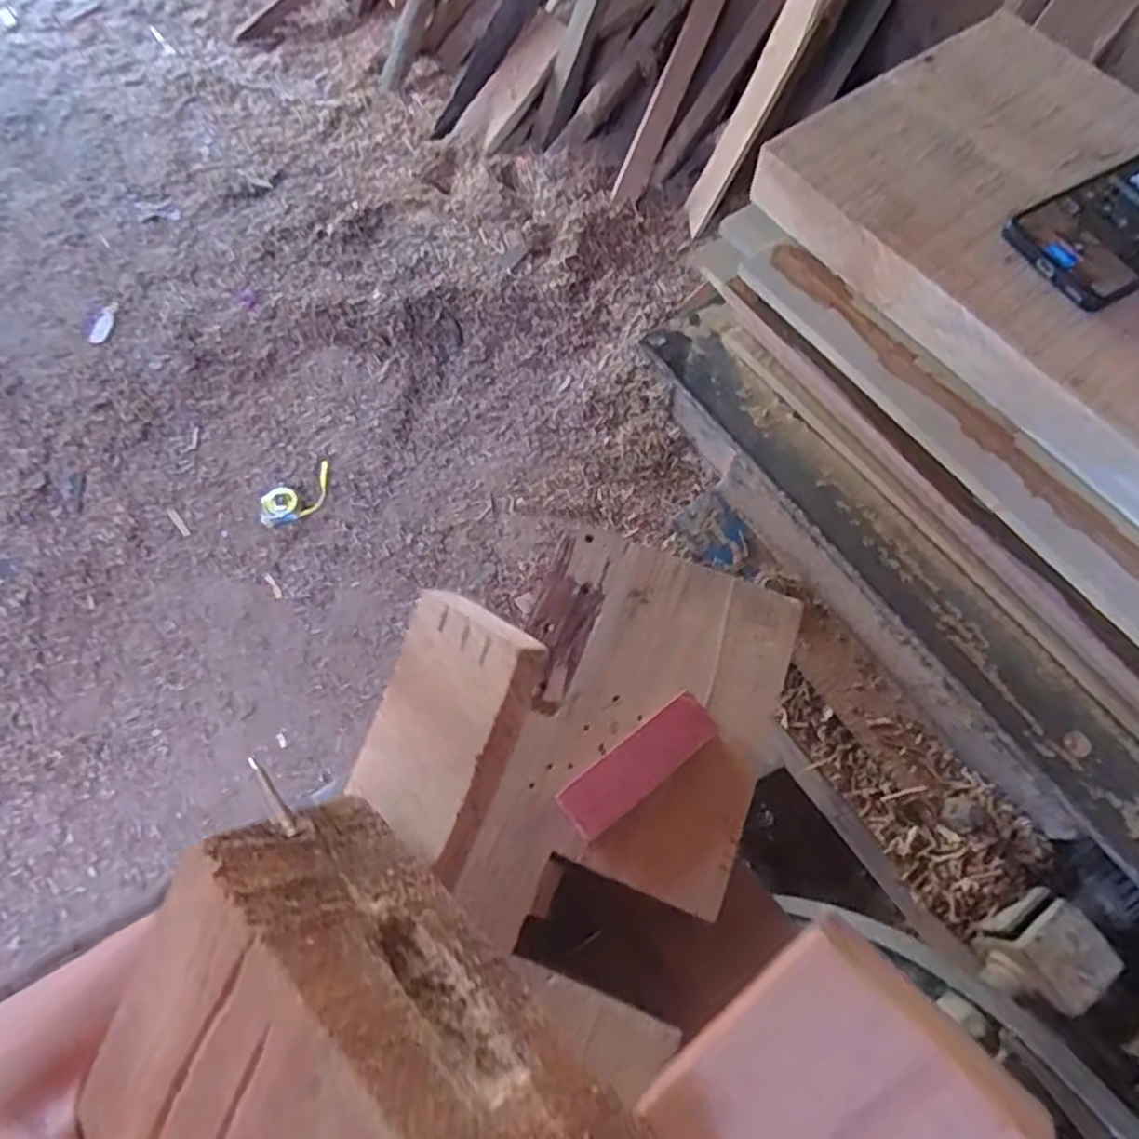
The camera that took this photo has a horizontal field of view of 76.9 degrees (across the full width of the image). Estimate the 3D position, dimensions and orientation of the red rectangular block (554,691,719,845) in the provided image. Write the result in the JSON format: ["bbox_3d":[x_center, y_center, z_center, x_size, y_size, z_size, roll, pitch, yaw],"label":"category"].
[{"bbox_3d":[0.029,0.080,0.295,0.071,0.007,0.022,-36,71,-14],"label":"red rectangular block"}]

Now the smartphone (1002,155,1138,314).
[{"bbox_3d":[0.359,-0.221,0.446,0.177,0.012,0.079,-29,69,-11],"label":"smartphone"}]

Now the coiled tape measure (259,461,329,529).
[{"bbox_3d":[-0.515,-0.138,1.359,0.155,0.029,0.076,-33,70,-13],"label":"coiled tape measure"}]

